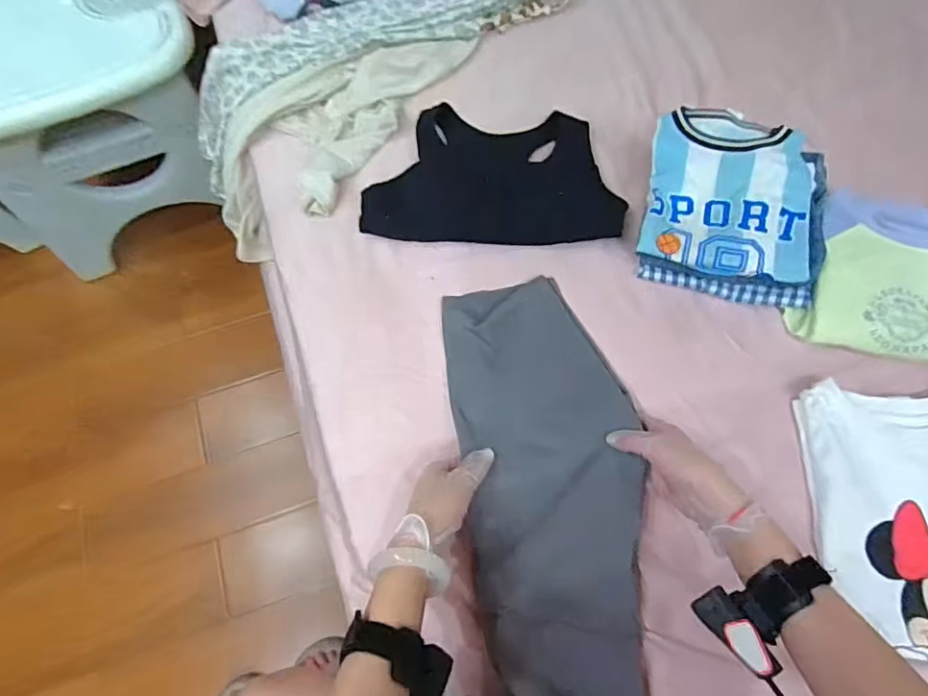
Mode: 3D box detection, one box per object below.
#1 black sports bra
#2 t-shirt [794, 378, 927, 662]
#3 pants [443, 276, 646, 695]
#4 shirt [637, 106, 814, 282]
[{"bbox_3d":[0.036,-0.236,0.710,0.317,0.017,0.204,1,66,3],"label":"black sports bra"},{"bbox_3d":[0.456,0.163,0.519,0.211,0.015,0.250,3,66,5],"label":"t-shirt"},{"bbox_3d":[0.089,0.130,0.550,0.176,0.031,0.441,-7,67,0],"label":"pants"},{"bbox_3d":[0.309,-0.182,0.624,0.176,0.038,0.205,11,67,8],"label":"shirt"}]

